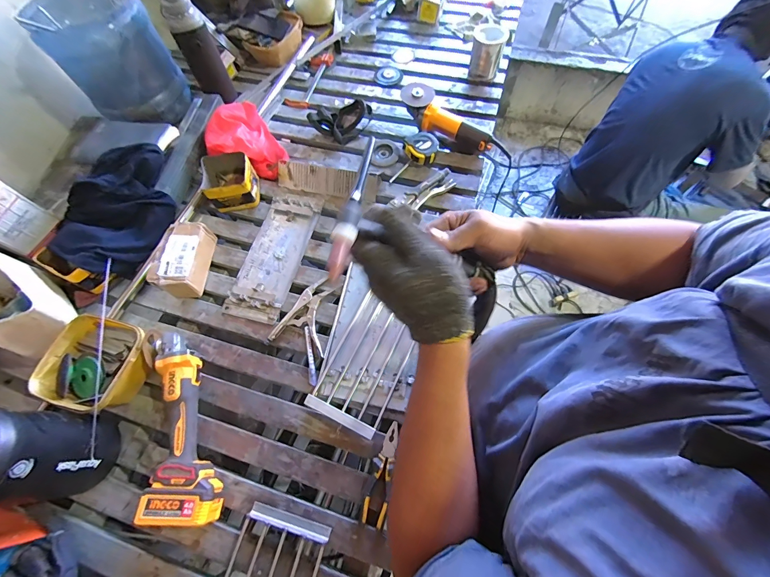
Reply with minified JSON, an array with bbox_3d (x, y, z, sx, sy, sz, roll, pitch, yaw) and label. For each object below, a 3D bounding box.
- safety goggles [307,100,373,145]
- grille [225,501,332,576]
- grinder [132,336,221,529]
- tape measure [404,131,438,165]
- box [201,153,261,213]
[{"bbox_3d":[-0.127,-0.509,0.969,0.114,0.072,0.180,32,71,16],"label":"safety goggles"},{"bbox_3d":[-0.218,0.564,0.522,0.155,0.019,0.349,13,67,9],"label":"grille"},{"bbox_3d":[-0.389,0.250,0.630,0.107,0.083,0.368,-17,65,-5],"label":"grinder"},{"bbox_3d":[0.102,-0.394,0.909,0.094,0.064,0.072,33,71,16],"label":"tape measure"},{"bbox_3d":[-0.411,-0.287,0.873,0.126,0.074,0.134,-12,66,-3],"label":"box"}]

